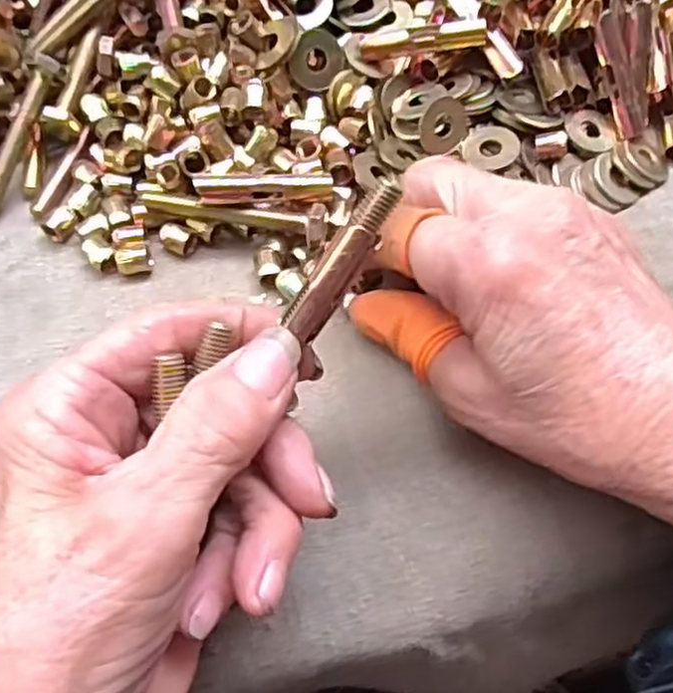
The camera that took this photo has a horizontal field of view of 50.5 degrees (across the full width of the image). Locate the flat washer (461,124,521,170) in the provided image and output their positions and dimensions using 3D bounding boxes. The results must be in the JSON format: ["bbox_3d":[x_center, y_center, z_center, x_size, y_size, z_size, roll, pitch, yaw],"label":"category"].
[{"bbox_3d":[0.059,-0.076,0.271,0.020,0.004,0.020,-5,68,13],"label":"flat washer"}]

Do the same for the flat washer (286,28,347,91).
[{"bbox_3d":[-0.008,-0.109,0.270,0.021,0.004,0.022,-7,109,-22],"label":"flat washer"}]

